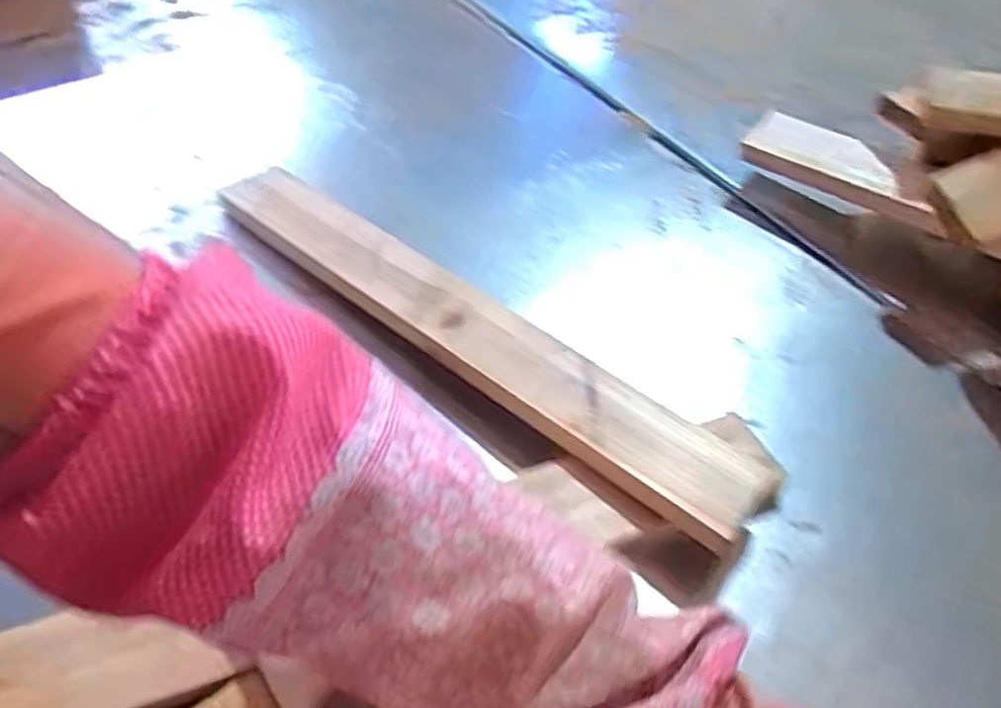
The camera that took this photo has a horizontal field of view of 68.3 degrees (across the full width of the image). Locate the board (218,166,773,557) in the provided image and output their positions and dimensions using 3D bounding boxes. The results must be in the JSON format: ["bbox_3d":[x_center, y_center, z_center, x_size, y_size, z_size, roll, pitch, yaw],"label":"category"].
[{"bbox_3d":[-0.034,-0.016,0.513,0.443,0.040,0.067,35,56,22],"label":"board"}]

